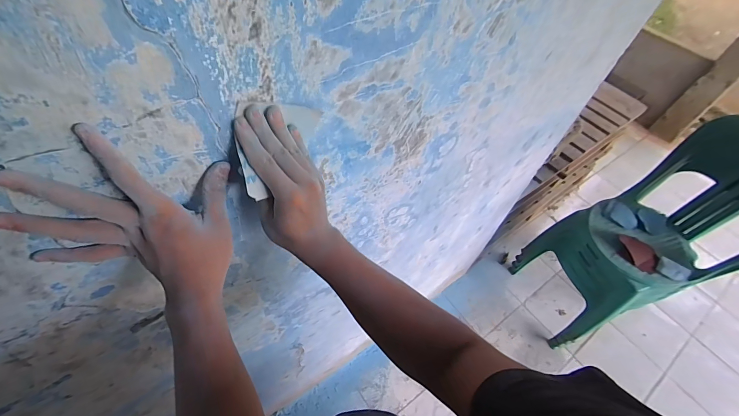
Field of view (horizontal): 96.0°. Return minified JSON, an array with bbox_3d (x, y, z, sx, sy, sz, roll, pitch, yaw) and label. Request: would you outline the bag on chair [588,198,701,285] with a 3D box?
[{"bbox_3d":[1.011,0.113,1.245,0.331,0.077,0.359,-30,61,-24],"label":"bag on chair"}]

